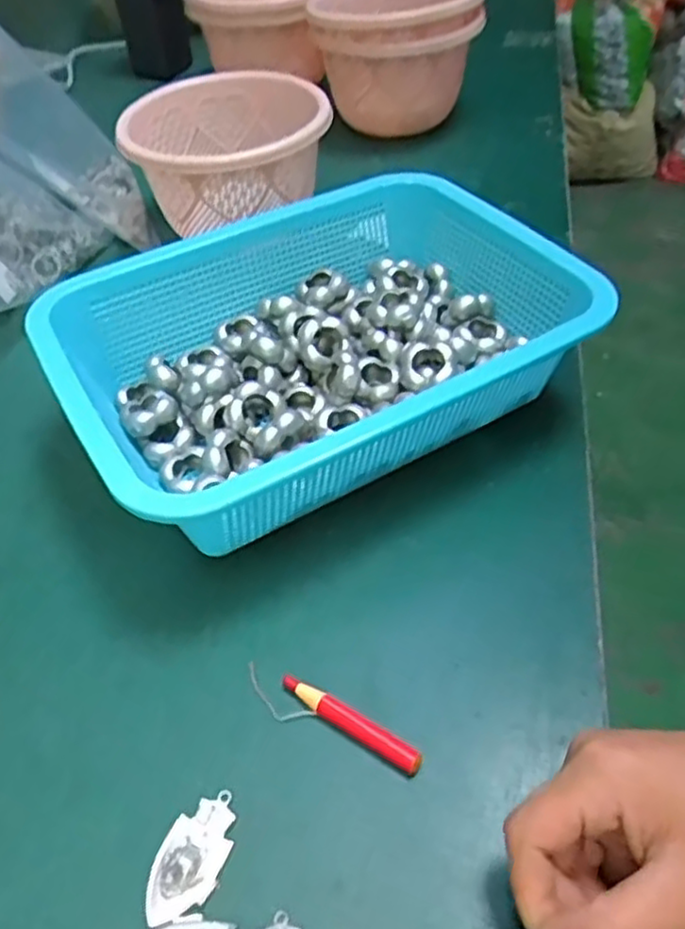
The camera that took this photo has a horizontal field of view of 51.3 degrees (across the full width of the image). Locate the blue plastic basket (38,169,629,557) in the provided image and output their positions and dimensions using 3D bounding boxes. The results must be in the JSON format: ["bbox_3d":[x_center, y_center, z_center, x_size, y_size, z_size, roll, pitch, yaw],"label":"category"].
[{"bbox_3d":[-0.012,-0.059,0.393,0.267,0.079,0.194,-26,52,-19],"label":"blue plastic basket"}]

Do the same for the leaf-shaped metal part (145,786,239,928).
[{"bbox_3d":[-0.056,0.143,0.262,0.024,0.007,0.046,17,51,16],"label":"leaf-shaped metal part"}]

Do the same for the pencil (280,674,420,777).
[{"bbox_3d":[0.003,0.105,0.293,0.065,0.008,0.010,25,54,22],"label":"pencil"}]

